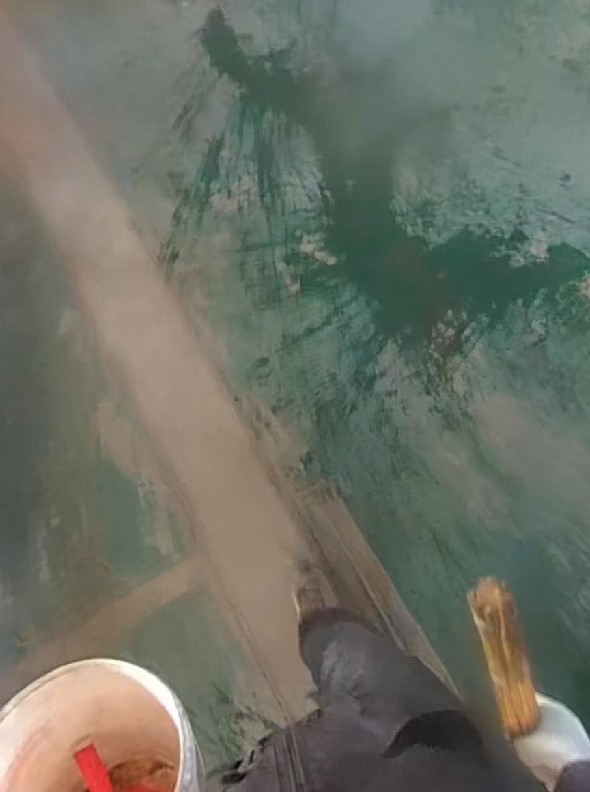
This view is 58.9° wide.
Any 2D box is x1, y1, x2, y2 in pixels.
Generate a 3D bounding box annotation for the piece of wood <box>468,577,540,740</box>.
[{"bbox_3d":[0.259,0.326,0.638,0.046,0.236,0.041,-27,24,-16],"label":"piece of wood"}]

